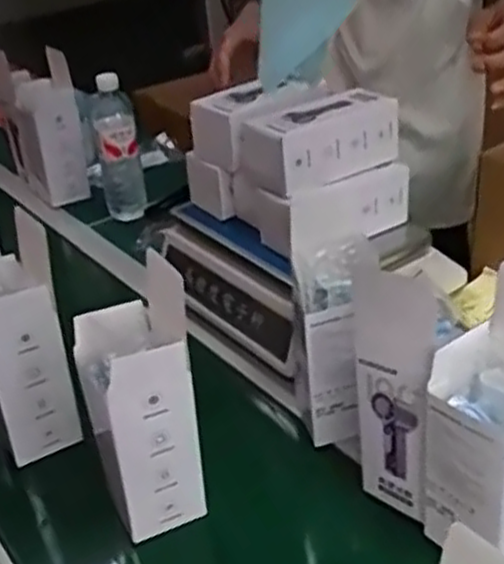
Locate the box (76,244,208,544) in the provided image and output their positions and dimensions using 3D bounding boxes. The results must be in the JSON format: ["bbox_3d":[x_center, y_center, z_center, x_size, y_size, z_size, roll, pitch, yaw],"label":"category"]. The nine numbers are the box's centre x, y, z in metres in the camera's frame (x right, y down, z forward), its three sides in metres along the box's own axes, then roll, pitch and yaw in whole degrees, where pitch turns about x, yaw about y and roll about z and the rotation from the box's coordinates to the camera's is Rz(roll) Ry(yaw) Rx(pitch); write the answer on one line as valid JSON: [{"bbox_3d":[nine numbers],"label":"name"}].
[{"bbox_3d":[-0.094,0.103,0.659,0.090,0.219,0.091,-14,34,-16],"label":"box"}]

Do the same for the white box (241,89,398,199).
[{"bbox_3d":[0.080,-0.161,0.859,0.158,0.078,0.092,-20,36,-23],"label":"white box"}]

